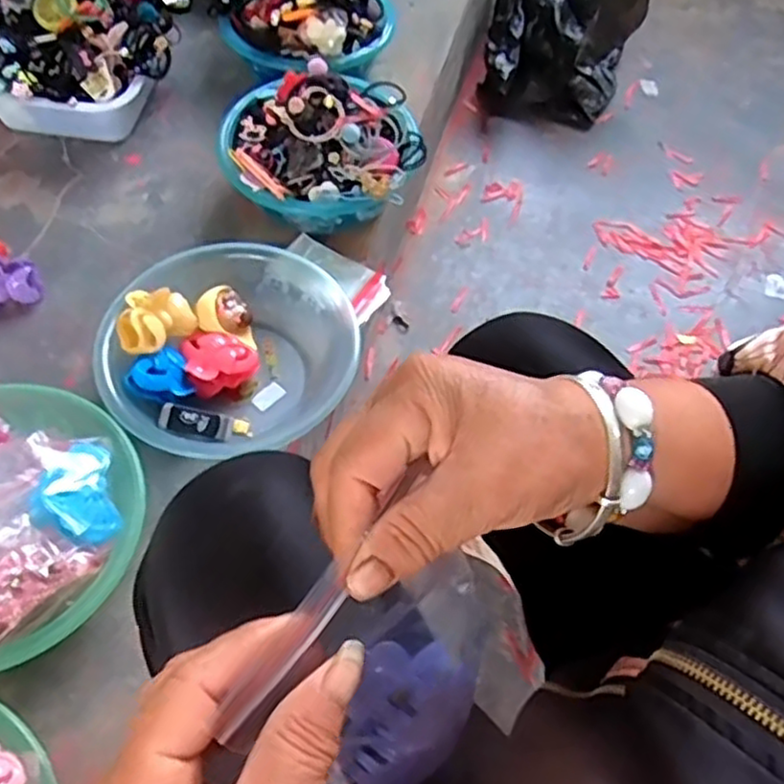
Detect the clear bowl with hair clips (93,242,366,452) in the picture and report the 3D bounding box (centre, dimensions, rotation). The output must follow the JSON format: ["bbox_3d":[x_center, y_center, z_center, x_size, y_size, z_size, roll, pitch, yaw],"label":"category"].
[{"bbox_3d":[-0.160,-0.048,0.701,0.234,0.084,0.223,1,59,-2],"label":"clear bowl with hair clips"}]

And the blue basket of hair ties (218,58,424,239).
[{"bbox_3d":[-0.081,-0.287,0.798,0.215,0.117,0.193,-8,59,-7],"label":"blue basket of hair ties"}]

